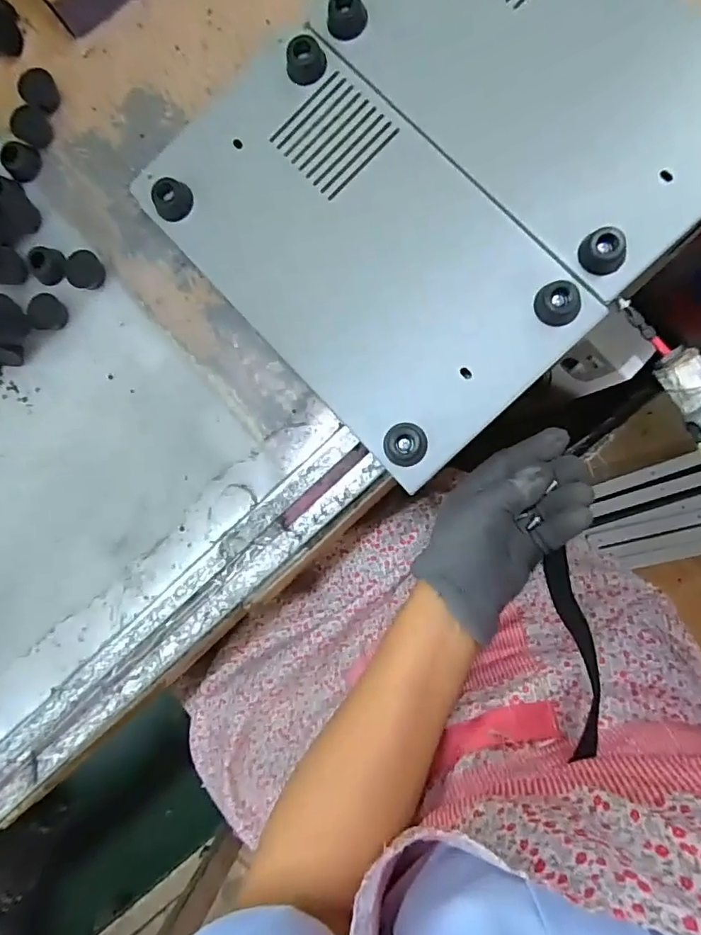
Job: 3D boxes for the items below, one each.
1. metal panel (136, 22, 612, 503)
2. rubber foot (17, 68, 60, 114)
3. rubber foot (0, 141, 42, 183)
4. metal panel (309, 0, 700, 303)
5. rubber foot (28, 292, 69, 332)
[{"bbox_3d":[0.003,-0.133,0.318,0.152,0.029,0.263,-43,84,6],"label":"metal panel"},{"bbox_3d":[-0.216,-0.262,0.361,0.024,0.016,0.023,0,90,8],"label":"rubber foot"},{"bbox_3d":[-0.230,-0.213,0.360,0.022,0.014,0.019,-22,87,7],"label":"rubber foot"},{"bbox_3d":[0.117,-0.242,0.306,0.156,0.030,0.260,-44,84,6],"label":"metal panel"},{"bbox_3d":[-0.210,-0.108,0.361,0.027,0.008,0.024,21,92,8],"label":"rubber foot"}]

